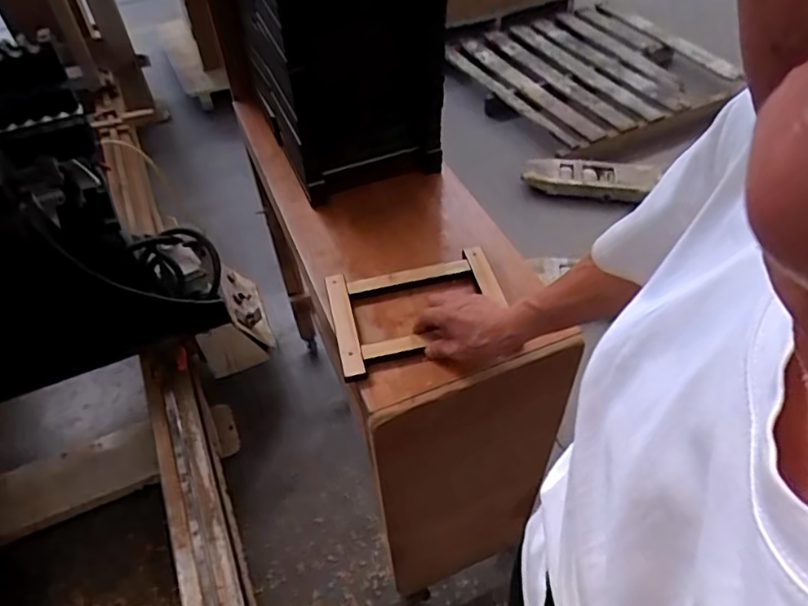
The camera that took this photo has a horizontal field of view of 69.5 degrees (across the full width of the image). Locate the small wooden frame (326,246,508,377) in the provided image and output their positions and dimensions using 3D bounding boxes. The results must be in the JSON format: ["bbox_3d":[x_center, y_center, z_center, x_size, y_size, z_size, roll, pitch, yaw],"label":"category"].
[{"bbox_3d":[0.020,0.004,0.814,0.237,0.021,0.172,-10,49,-7],"label":"small wooden frame"}]

